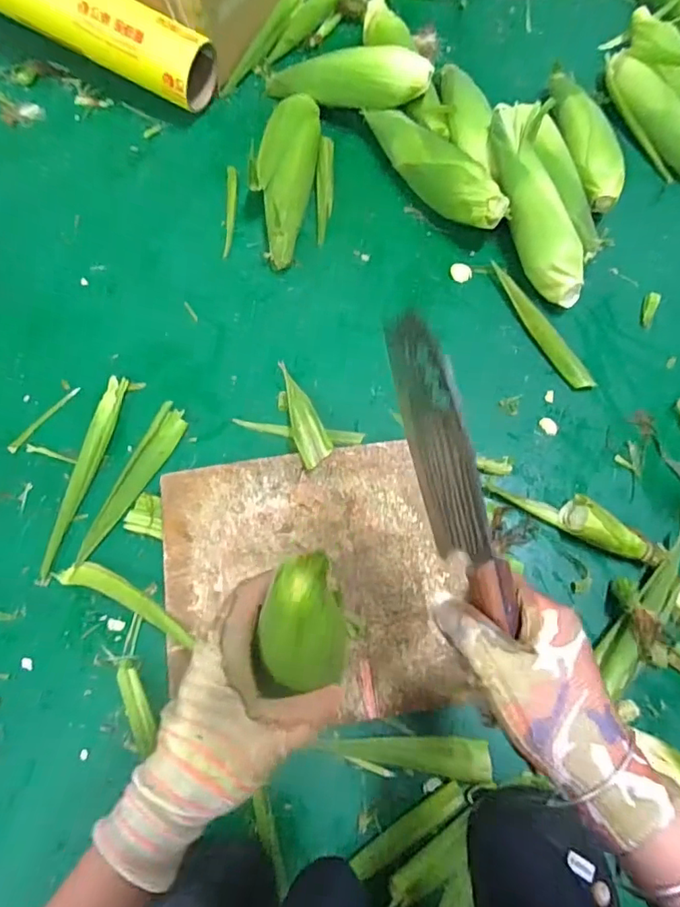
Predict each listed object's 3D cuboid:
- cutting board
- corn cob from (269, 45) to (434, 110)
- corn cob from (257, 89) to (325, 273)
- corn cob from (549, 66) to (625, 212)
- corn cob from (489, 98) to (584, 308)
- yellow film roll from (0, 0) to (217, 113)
[{"bbox_3d":[-0.032,0.124,0.512,0.263,0.027,0.251,-9,70,-3],"label":"cutting board"},{"bbox_3d":[0.005,-0.510,0.710,0.231,0.054,0.047,13,69,20],"label":"corn cob"},{"bbox_3d":[-0.067,-0.357,0.671,0.067,0.068,0.250,6,70,2],"label":"corn cob"},{"bbox_3d":[0.322,-0.426,0.706,0.073,0.059,0.233,-7,70,-4],"label":"corn cob"},{"bbox_3d":[0.246,-0.304,0.635,0.074,0.051,0.261,-15,85,-6],"label":"corn cob"},{"bbox_3d":[-0.372,-0.595,0.690,0.404,0.088,0.089,26,71,-3],"label":"yellow film roll"}]

